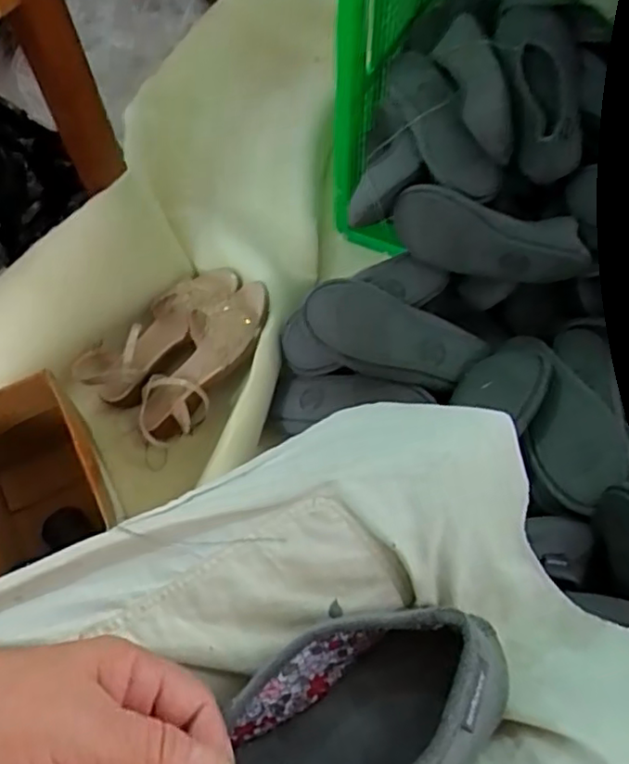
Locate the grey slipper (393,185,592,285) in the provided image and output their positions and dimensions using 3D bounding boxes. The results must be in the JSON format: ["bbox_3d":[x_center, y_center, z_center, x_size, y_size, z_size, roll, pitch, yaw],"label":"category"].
[{"bbox_3d":[0.212,-0.178,0.780,0.232,0.080,0.060,12,61,9],"label":"grey slipper"}]

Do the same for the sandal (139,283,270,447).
[{"bbox_3d":[-0.146,-0.027,0.851,0.088,0.055,0.249,36,90,20],"label":"sandal"}]

